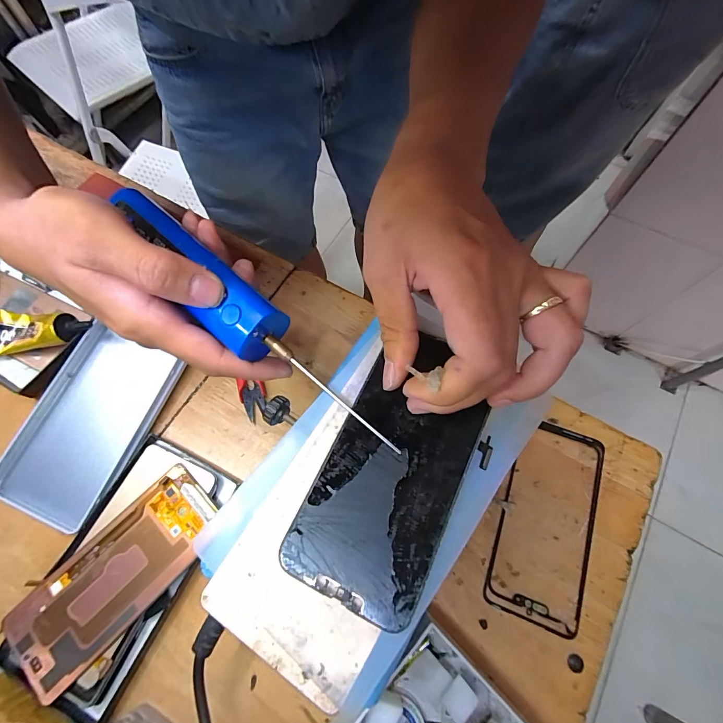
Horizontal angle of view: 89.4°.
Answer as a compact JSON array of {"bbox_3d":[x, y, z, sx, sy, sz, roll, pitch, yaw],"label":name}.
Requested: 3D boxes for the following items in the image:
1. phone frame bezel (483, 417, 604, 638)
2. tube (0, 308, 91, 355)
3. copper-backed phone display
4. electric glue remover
[{"bbox_3d":[0.154,0.128,0.303,0.073,0.007,0.158,20,70,9],"label":"phone frame bezel"},{"bbox_3d":[-0.330,-0.036,0.349,0.123,0.031,0.045,-4,68,0],"label":"tube"},{"bbox_3d":[-0.186,0.161,0.278,0.070,0.010,0.155,41,75,16],"label":"copper-backed phone display"},{"bbox_3d":[-0.067,-0.024,0.211,0.217,0.029,0.035,44,75,5],"label":"electric glue remover"}]

